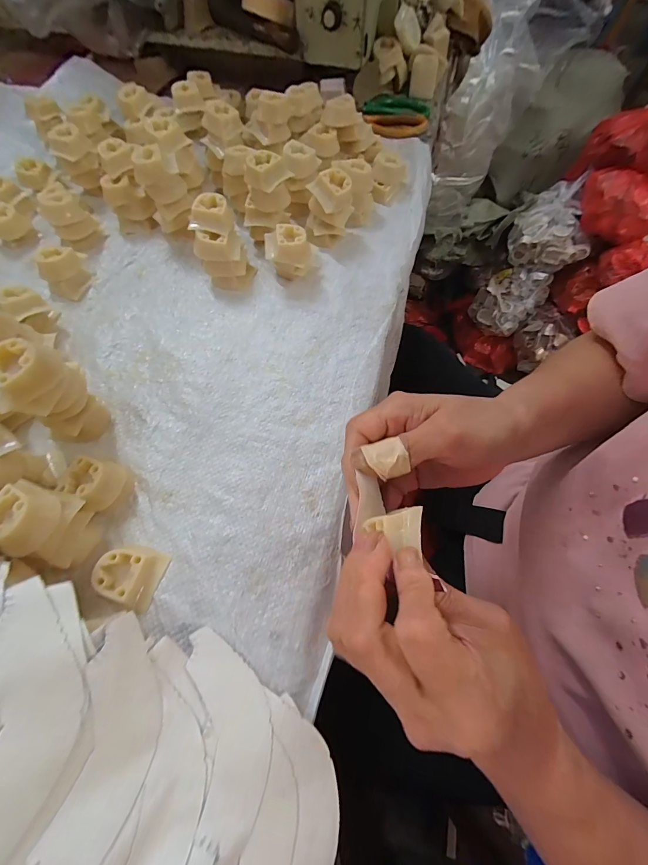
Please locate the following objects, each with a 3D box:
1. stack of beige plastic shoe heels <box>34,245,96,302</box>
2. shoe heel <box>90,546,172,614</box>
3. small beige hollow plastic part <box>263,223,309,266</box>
[{"bbox_3d":[-0.272,-0.170,0.353,0.036,0.034,0.047,-10,65,-4],"label":"stack of beige plastic shoe heels"},{"bbox_3d":[-0.136,0.098,0.234,0.040,0.017,0.037,19,66,10],"label":"shoe heel"},{"bbox_3d":[-0.038,-0.184,0.348,0.043,0.047,0.041,-10,65,-4],"label":"small beige hollow plastic part"}]

